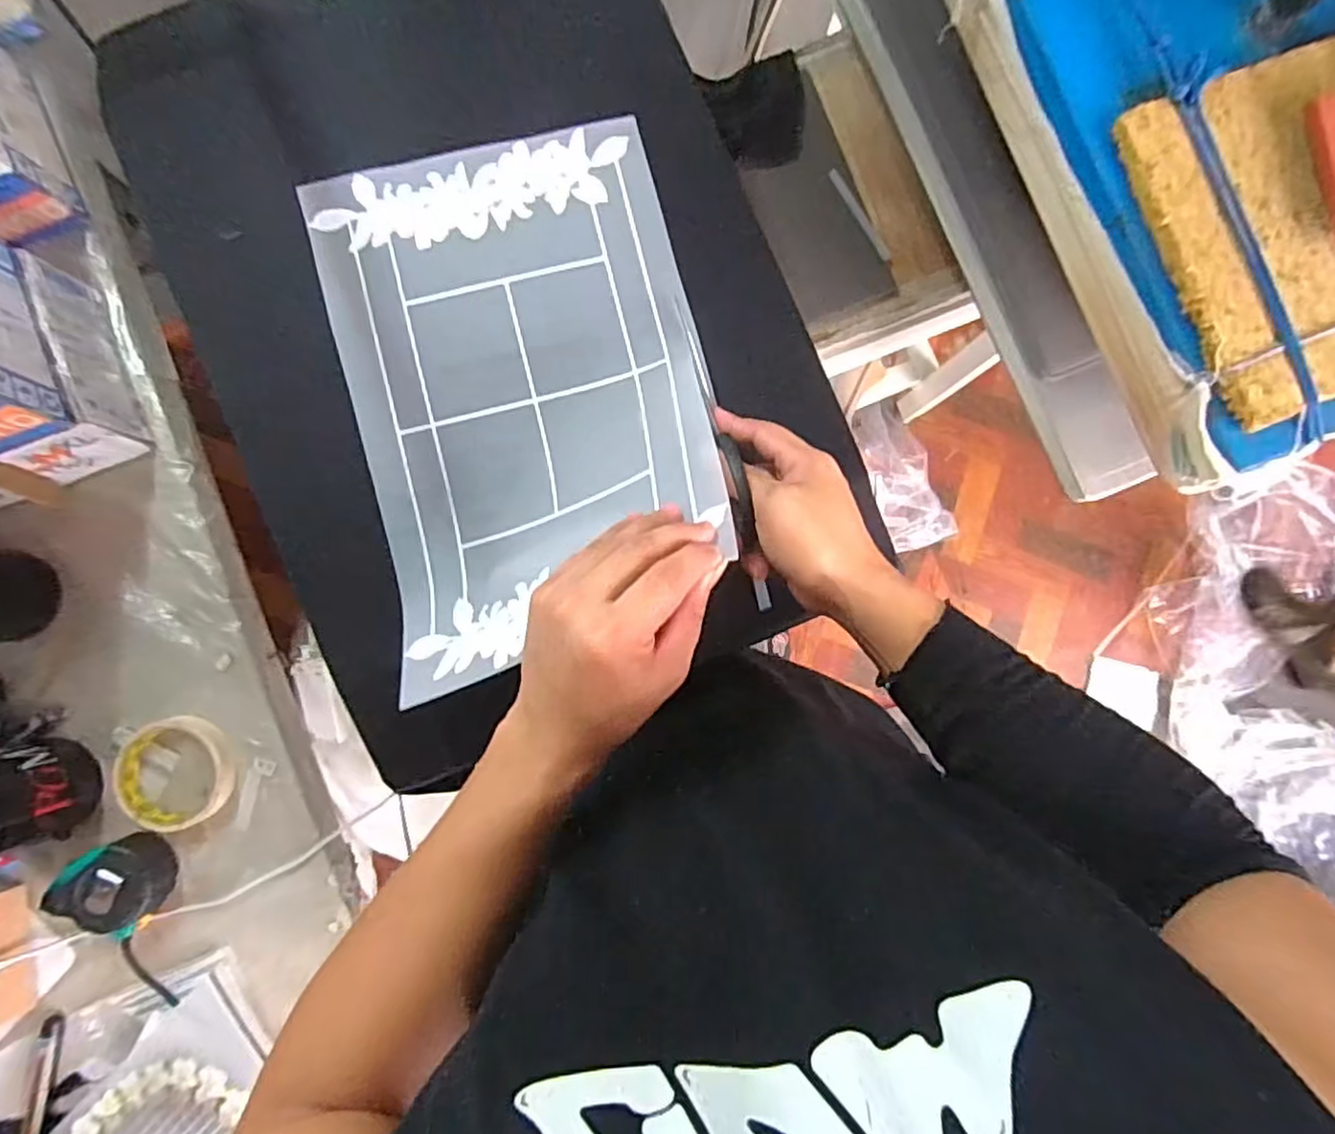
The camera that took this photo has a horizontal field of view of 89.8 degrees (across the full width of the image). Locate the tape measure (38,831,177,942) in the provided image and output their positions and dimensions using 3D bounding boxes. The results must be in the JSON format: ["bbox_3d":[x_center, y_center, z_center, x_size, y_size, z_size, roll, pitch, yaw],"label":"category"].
[{"bbox_3d":[-0.458,0.263,0.559,0.069,0.041,0.076,37,86,1],"label":"tape measure"}]

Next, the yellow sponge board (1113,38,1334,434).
[{"bbox_3d":[0.396,-0.206,0.370,0.251,0.010,0.183,-22,87,-4],"label":"yellow sponge board"}]

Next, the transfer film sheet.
[{"bbox_3d":[-0.098,-0.128,0.441,0.247,0.093,0.365,-15,87,-3],"label":"transfer film sheet"}]

